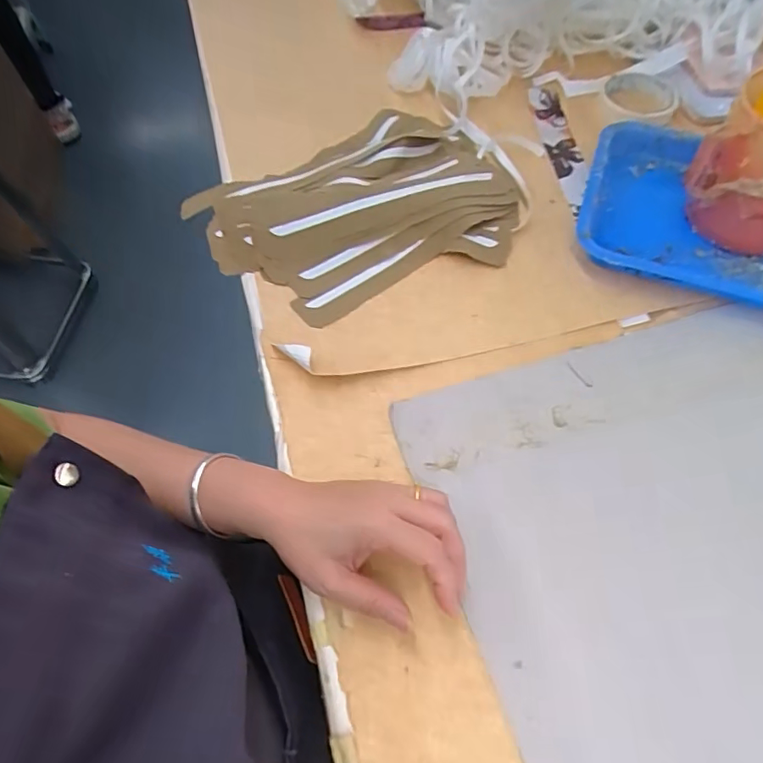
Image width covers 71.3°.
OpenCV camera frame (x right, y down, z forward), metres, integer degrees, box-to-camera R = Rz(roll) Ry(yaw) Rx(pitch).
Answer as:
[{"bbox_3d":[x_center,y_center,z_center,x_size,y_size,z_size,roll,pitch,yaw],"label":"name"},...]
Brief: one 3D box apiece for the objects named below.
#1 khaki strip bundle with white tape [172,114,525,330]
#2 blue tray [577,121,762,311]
[{"bbox_3d":[-0.014,-0.178,0.540,0.305,0.040,0.243,-32,65,-17],"label":"khaki strip bundle with white tape"},{"bbox_3d":[0.346,-0.160,0.531,0.283,0.035,0.219,18,62,10],"label":"blue tray"}]

